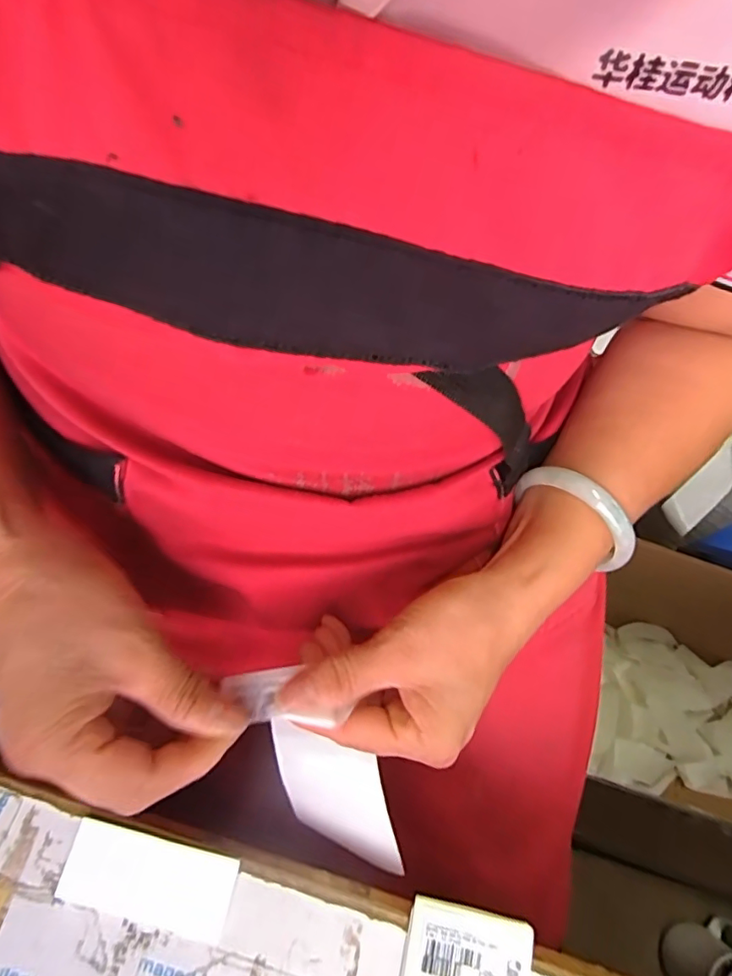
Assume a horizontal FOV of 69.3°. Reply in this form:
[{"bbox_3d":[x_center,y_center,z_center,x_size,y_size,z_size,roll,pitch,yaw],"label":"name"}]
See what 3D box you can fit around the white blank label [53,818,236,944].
[{"bbox_3d":[-0.099,0.178,0.240,0.076,0.004,0.034,15,78,2],"label":"white blank label"}]

